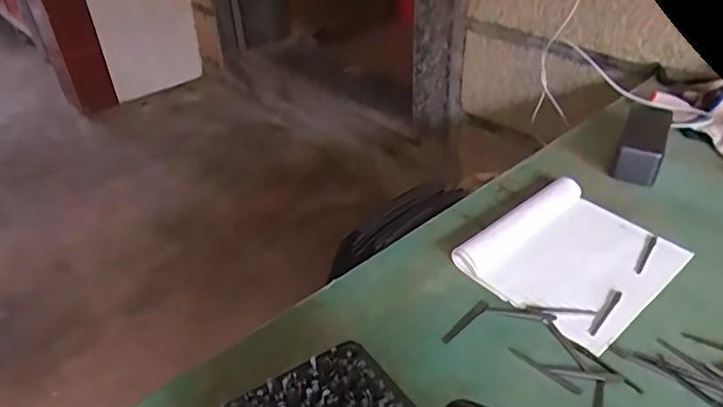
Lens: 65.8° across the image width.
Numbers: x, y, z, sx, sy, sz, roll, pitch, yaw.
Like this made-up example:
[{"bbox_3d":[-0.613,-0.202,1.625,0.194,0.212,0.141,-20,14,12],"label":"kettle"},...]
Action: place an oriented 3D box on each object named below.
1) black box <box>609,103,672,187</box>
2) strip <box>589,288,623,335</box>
[{"bbox_3d":[0.367,-0.084,0.726,0.054,0.046,0.132,16,40,25],"label":"black box"},{"bbox_3d":[0.234,0.103,0.534,0.011,0.004,0.068,24,44,31],"label":"strip"}]

